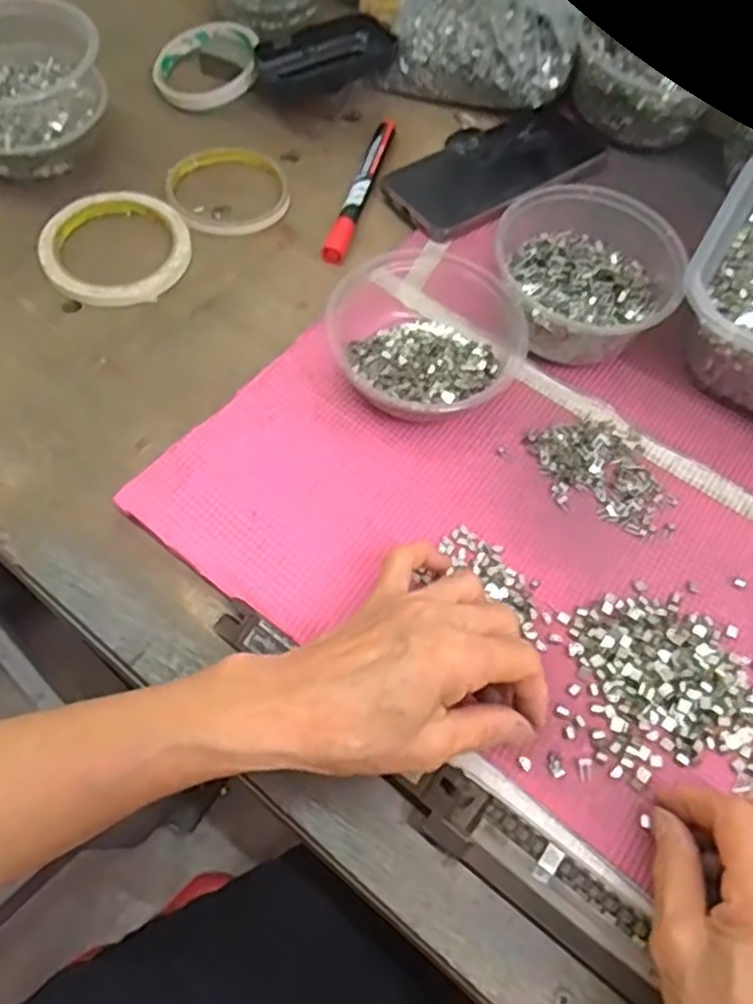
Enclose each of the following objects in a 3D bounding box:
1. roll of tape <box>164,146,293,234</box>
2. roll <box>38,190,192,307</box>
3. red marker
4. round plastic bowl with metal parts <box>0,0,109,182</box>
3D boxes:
[{"bbox_3d":[-0.108,-0.226,0.540,0.084,0.009,0.077,2,62,-3],"label":"roll of tape"},{"bbox_3d":[-0.177,-0.174,0.509,0.096,0.010,0.097,2,62,-3],"label":"roll"},{"bbox_3d":[-0.011,-0.231,0.546,0.017,0.011,0.150,16,62,4],"label":"red marker"},{"bbox_3d":[-0.251,-0.286,0.522,0.115,0.075,0.103,-34,70,-20],"label":"round plastic bowl with metal parts"}]

